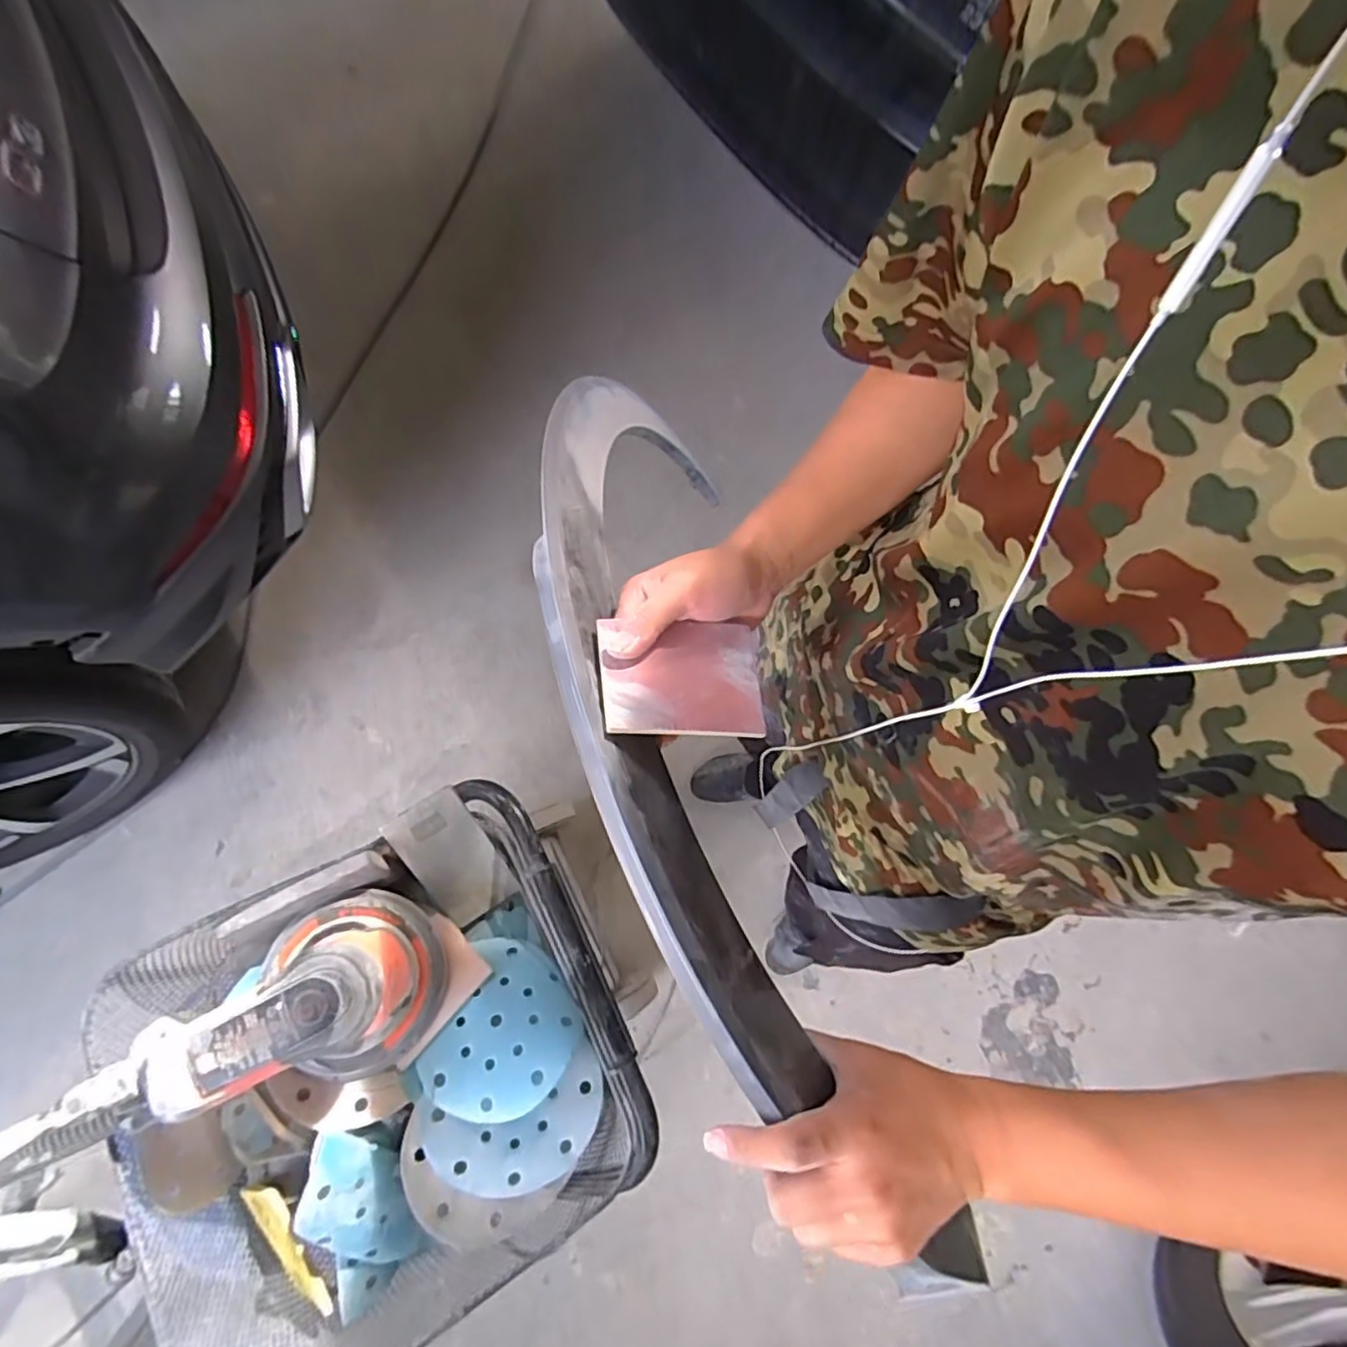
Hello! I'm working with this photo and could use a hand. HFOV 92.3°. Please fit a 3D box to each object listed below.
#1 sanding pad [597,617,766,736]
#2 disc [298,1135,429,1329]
[{"bbox_3d":[0.006,0.002,0.396,0.101,0.007,0.074,3,63,-19],"label":"sanding pad"},{"bbox_3d":[-0.242,0.425,0.504,0.068,0.046,0.153,-12,105,-5],"label":"disc"}]

